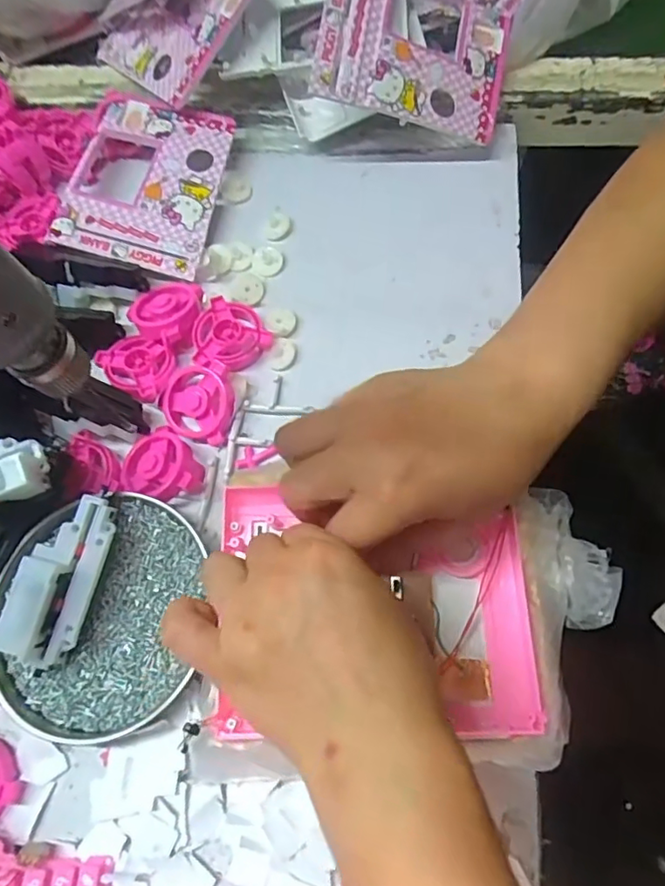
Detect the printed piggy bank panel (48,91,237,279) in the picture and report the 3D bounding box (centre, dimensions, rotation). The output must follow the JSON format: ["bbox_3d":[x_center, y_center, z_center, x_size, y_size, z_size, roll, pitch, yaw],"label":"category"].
[{"bbox_3d":[-0.145,-0.203,0.449,0.115,0.011,0.144,11,75,3],"label":"printed piggy bank panel"}]

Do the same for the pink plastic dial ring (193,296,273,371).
[{"bbox_3d":[-0.071,-0.076,0.406,0.054,0.010,0.053,-1,68,2],"label":"pink plastic dial ring"}]

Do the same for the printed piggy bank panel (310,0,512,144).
[{"bbox_3d":[0.061,-0.289,0.421,0.144,0.011,0.113,5,84,-18],"label":"printed piggy bank panel"}]

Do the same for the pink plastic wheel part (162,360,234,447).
[{"bbox_3d":[-0.091,-0.026,0.390,0.046,0.015,0.055,-6,83,14],"label":"pink plastic wheel part"}]

